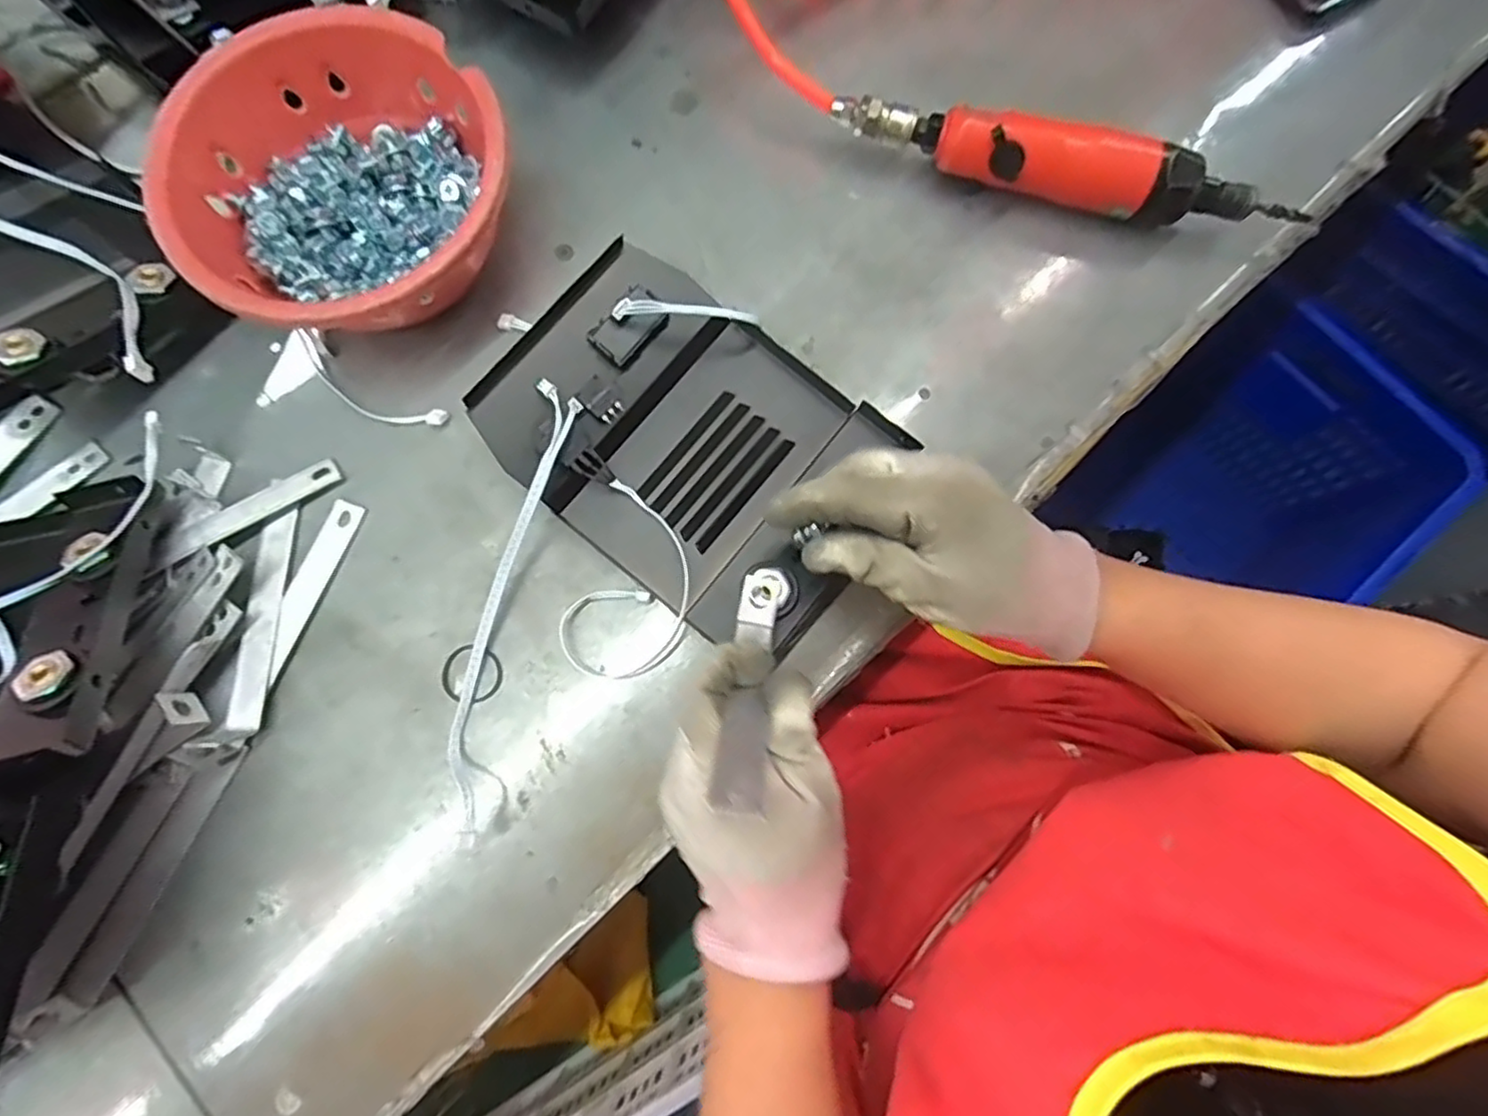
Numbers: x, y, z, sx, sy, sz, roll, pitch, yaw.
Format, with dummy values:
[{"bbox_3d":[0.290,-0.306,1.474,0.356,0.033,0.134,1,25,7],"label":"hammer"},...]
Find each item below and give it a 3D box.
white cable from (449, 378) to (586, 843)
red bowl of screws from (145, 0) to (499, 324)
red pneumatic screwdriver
[{"bbox_3d":[-0.126,0.026,0.360,0.034,0.019,0.238,9,88,30],"label":"white cable"},{"bbox_3d":[-0.209,-0.194,0.374,0.167,0.077,0.172,0,79,1],"label":"red bowl of screws"},{"bbox_3d":[0.180,-0.221,0.389,0.258,0.046,0.032,15,79,4],"label":"red pneumatic screwdriver"}]

